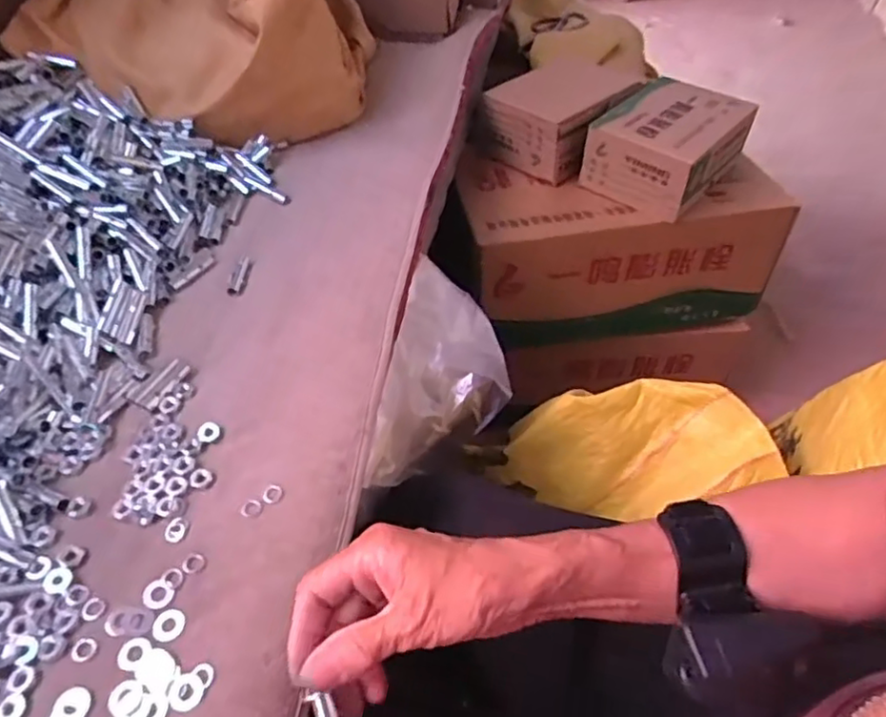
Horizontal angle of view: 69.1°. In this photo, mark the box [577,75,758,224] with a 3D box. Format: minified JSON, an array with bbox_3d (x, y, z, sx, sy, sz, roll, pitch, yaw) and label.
[{"bbox_3d":[0.270,-0.252,0.784,0.137,0.096,0.168,34,56,27],"label":"box"}]

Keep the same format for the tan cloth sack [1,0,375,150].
[{"bbox_3d":[-0.247,-0.368,0.656,0.306,0.245,0.240,5,48,3],"label":"tan cloth sack"}]

